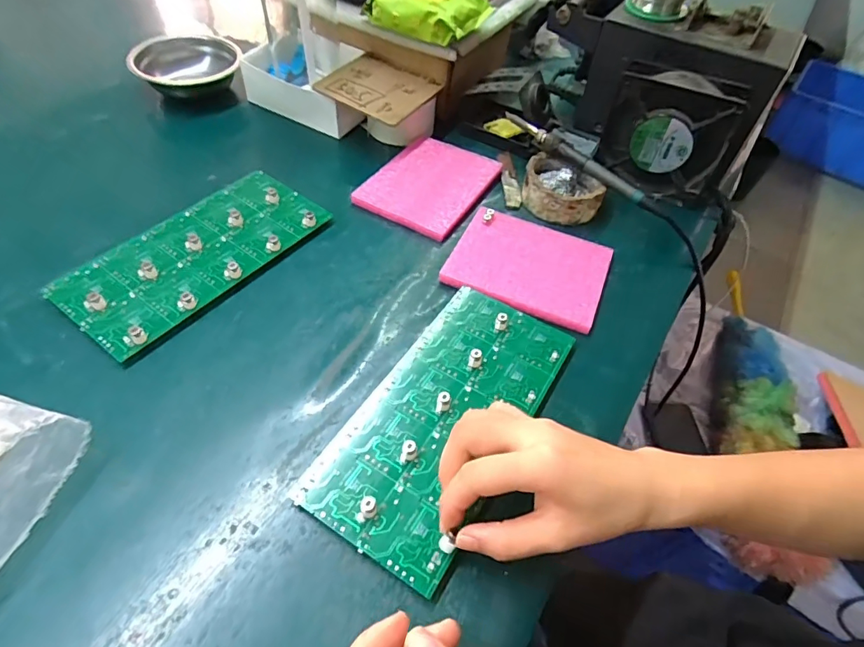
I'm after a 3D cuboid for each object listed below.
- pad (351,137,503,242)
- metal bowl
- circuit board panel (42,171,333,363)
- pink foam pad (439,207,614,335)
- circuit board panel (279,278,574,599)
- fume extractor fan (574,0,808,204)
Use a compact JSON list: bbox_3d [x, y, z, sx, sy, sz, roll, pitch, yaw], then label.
[{"bbox_3d":[0.001,-0.154,0.522,0.109,0.012,0.144,27,55,15],"label":"pad"},{"bbox_3d":[-0.297,-0.315,0.595,0.122,0.041,0.114,3,52,-4],"label":"metal bowl"},{"bbox_3d":[-0.204,-0.067,0.431,0.104,0.014,0.221,32,56,18],"label":"circuit board panel"},{"bbox_3d":[0.091,-0.056,0.450,0.136,0.011,0.112,21,53,10],"label":"pink foam pad"},{"bbox_3d":[0.013,0.059,0.350,0.106,0.015,0.224,30,55,17],"label":"circuit board panel"},{"bbox_3d":[0.248,-0.228,0.511,0.180,0.143,0.109,20,53,10],"label":"fume extractor fan"}]

